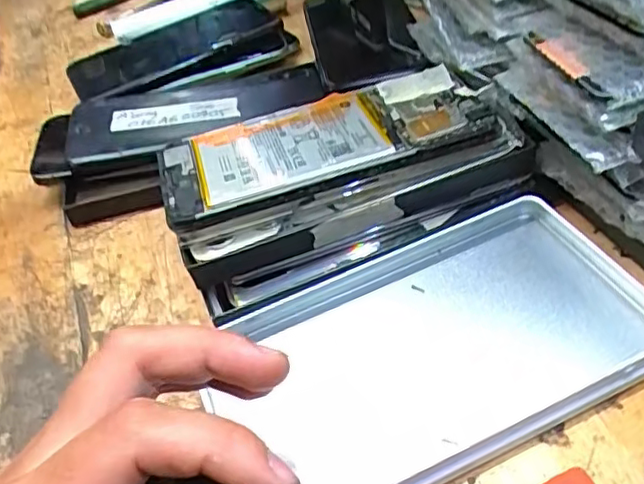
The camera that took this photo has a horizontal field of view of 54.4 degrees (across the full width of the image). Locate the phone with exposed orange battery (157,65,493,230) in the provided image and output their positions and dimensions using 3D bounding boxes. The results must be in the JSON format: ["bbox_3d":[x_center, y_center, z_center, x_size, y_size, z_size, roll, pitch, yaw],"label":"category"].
[{"bbox_3d":[0.000,-0.050,0.310,0.157,0.009,0.061,-18,48,-7],"label":"phone with exposed orange battery"}]

